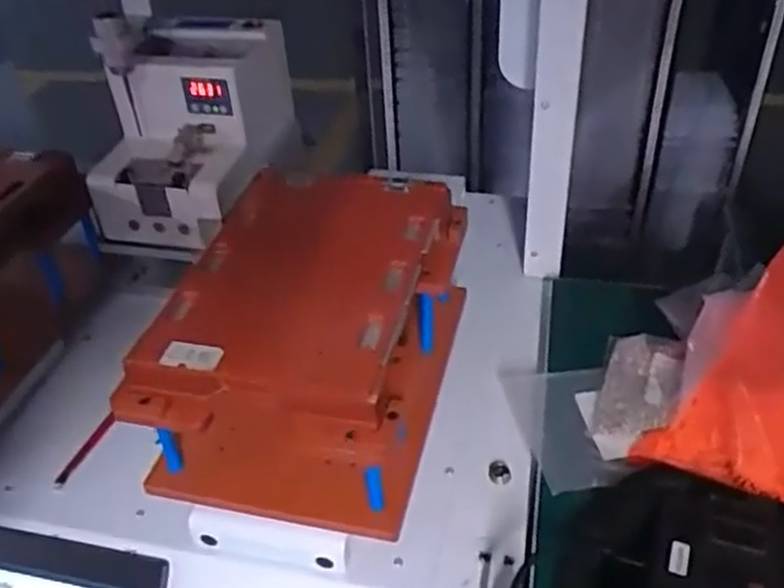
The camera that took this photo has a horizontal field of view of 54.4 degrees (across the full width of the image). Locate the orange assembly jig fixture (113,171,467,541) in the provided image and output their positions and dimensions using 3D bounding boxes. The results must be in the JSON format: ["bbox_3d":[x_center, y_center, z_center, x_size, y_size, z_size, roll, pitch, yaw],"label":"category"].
[{"bbox_3d":[-0.060,0.027,0.598,0.190,0.136,0.260,6,40,13],"label":"orange assembly jig fixture"}]

